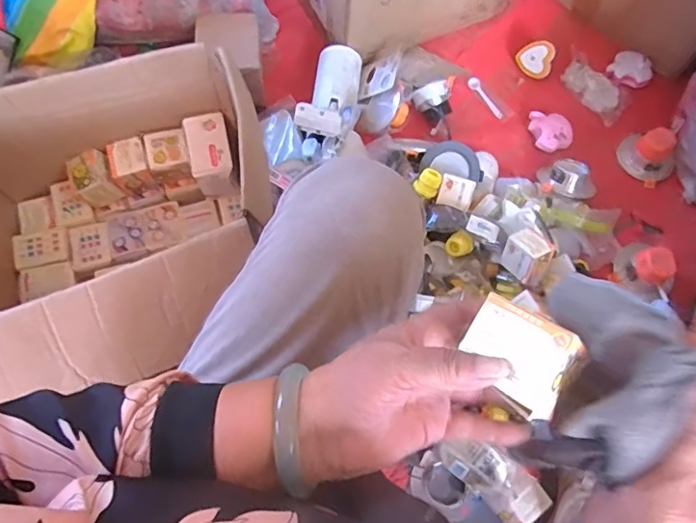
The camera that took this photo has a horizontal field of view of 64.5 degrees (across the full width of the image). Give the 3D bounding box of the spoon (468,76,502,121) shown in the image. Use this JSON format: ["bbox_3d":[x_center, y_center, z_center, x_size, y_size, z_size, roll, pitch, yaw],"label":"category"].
[{"bbox_3d":[0.256,-0.302,1.024,0.027,0.010,0.091,-42,95,-15],"label":"spoon"}]

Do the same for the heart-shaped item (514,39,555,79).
[{"bbox_3d":[0.348,-0.379,1.030,0.068,0.018,0.068,5,102,27],"label":"heart-shaped item"}]

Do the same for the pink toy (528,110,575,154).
[{"bbox_3d":[0.363,-0.230,0.983,0.073,0.016,0.078,0,70,-1],"label":"pink toy"}]

